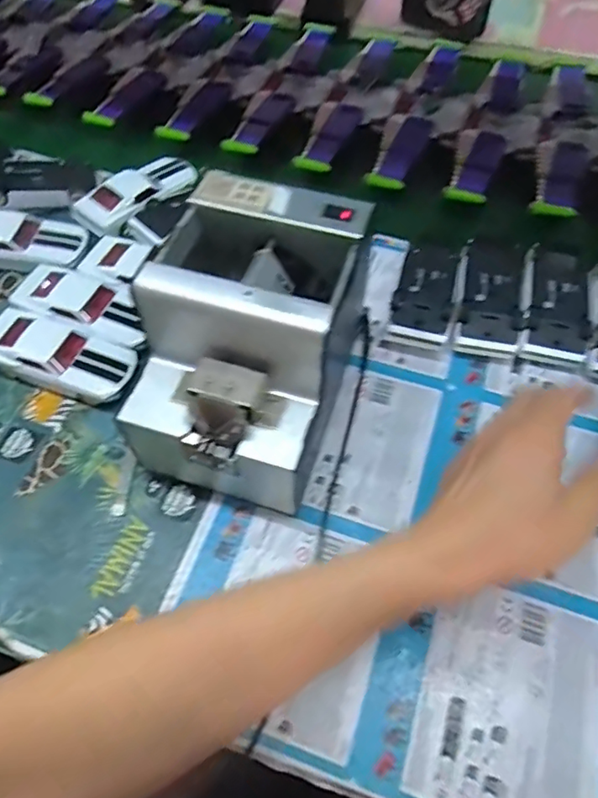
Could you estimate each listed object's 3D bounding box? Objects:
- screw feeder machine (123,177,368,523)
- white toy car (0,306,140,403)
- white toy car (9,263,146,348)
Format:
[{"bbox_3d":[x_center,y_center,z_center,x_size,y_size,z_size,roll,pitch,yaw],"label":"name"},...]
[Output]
[{"bbox_3d":[-0.037,-0.035,0.394,0.131,0.146,0.185,19,60,12],"label":"screw feeder machine"},{"bbox_3d":[-0.199,-0.034,0.460,0.127,0.034,0.054,16,59,9],"label":"white toy car"},{"bbox_3d":[-0.188,-0.080,0.487,0.121,0.030,0.059,19,59,11],"label":"white toy car"}]

